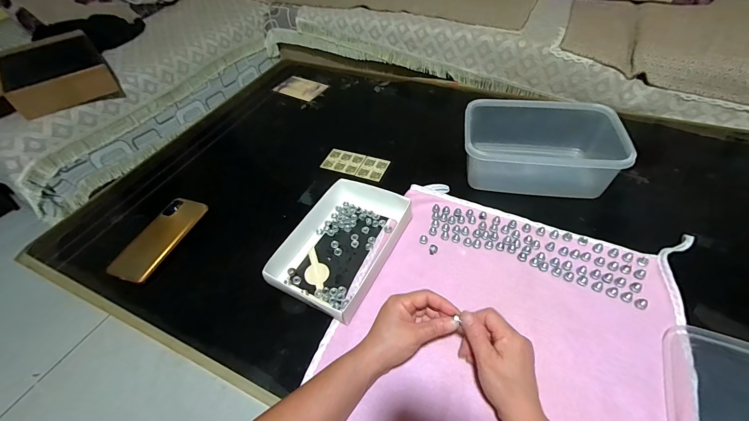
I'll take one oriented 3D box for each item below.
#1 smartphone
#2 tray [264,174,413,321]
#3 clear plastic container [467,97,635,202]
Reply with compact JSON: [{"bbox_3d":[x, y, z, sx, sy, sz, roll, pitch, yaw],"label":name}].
[{"bbox_3d":[-0.346,0.042,0.540,0.069,0.011,0.160,19,50,10],"label":"smartphone"},{"bbox_3d":[-0.050,0.043,0.507,0.150,0.037,0.219,21,54,22],"label":"tray"},{"bbox_3d":[0.278,-0.114,0.583,0.229,0.090,0.153,8,50,11],"label":"clear plastic container"}]

